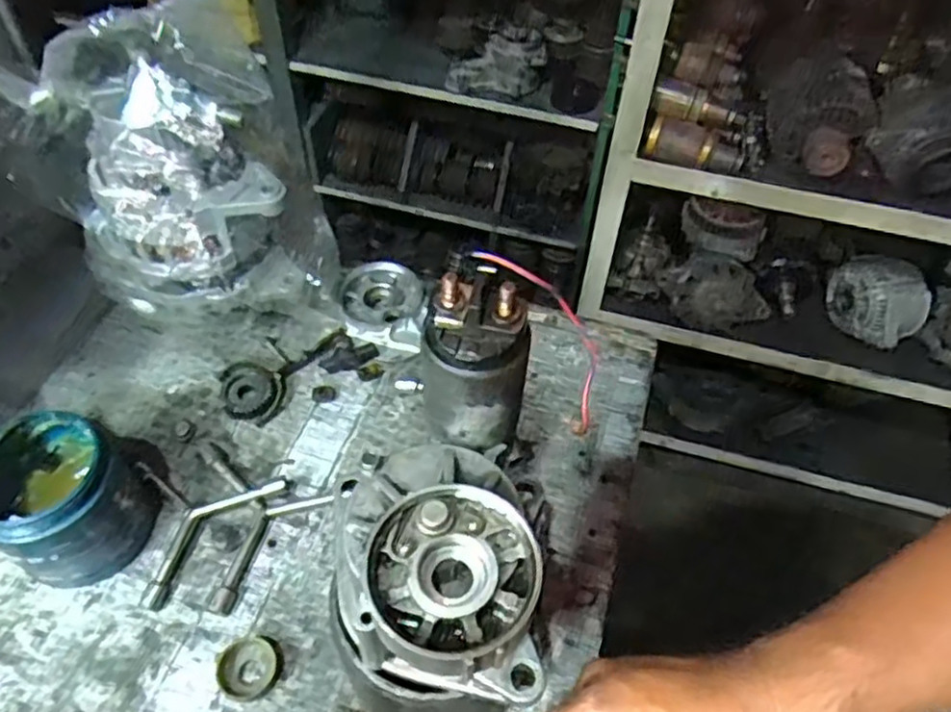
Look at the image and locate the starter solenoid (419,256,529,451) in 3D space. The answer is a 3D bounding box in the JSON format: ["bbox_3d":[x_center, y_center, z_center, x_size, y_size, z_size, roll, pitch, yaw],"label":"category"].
[{"bbox_3d":[0.002,0.004,0.352,0.054,0.095,0.051,10,51,5],"label":"starter solenoid"}]

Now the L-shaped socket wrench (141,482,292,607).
[{"bbox_3d":[-0.200,0.131,0.524,0.033,0.021,0.125,36,59,23],"label":"L-shaped socket wrench"}]

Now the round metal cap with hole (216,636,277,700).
[{"bbox_3d":[-0.155,0.211,0.471,0.037,0.012,0.036,1,52,-2],"label":"round metal cap with hole"}]

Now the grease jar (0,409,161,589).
[{"bbox_3d":[-0.291,0.101,0.494,0.089,0.097,0.089,1,52,-2],"label":"grease jar"}]

